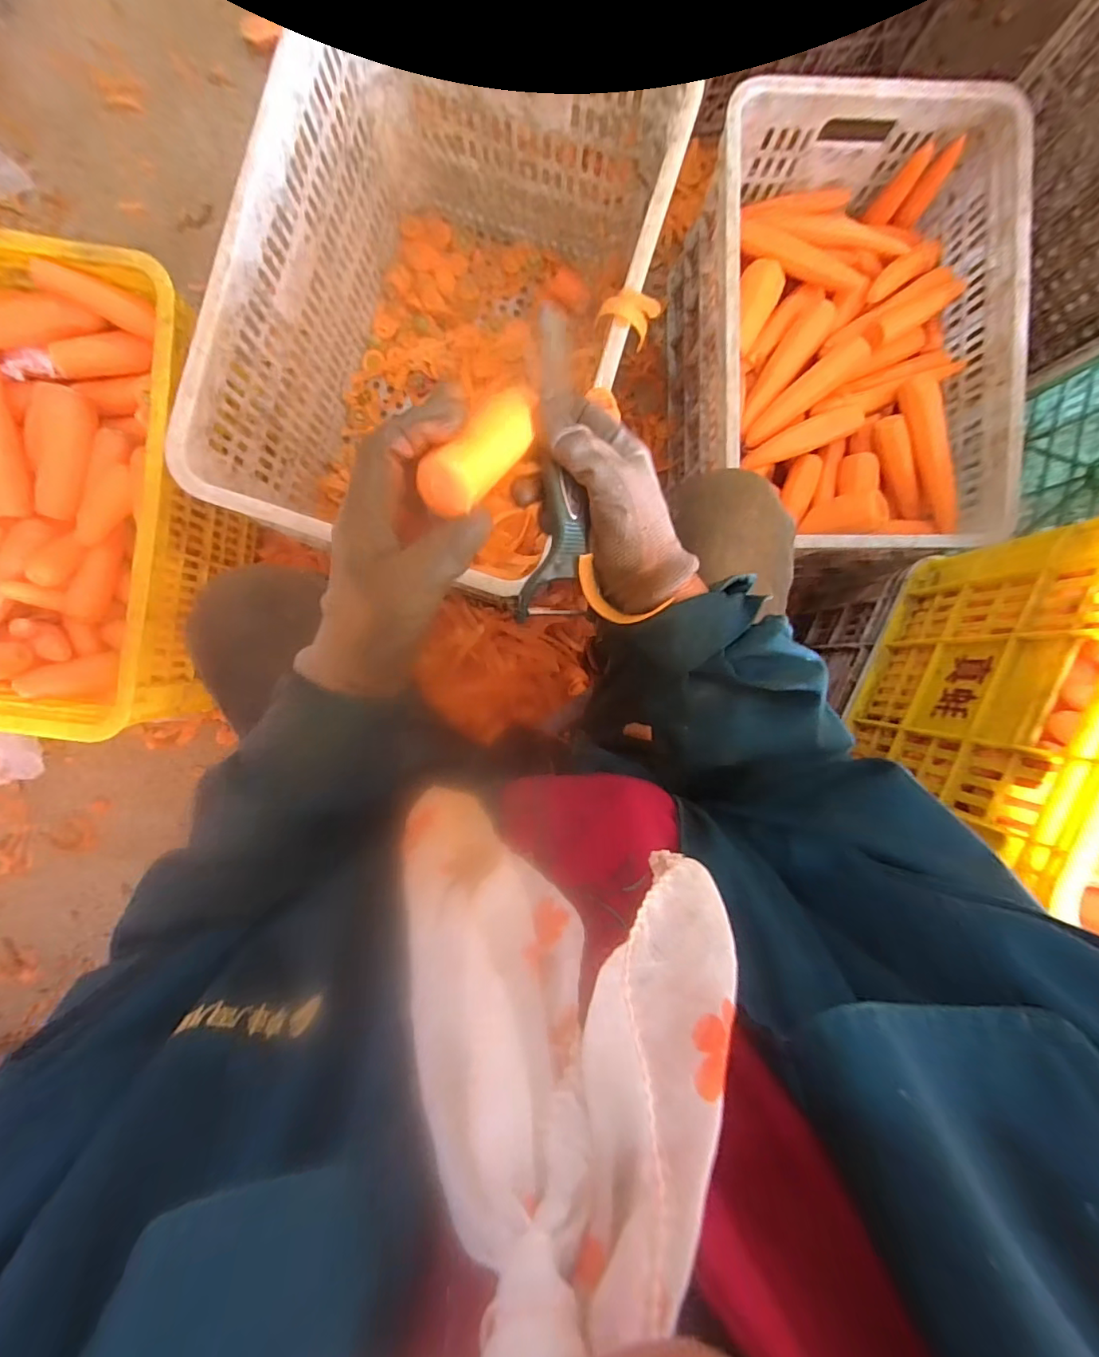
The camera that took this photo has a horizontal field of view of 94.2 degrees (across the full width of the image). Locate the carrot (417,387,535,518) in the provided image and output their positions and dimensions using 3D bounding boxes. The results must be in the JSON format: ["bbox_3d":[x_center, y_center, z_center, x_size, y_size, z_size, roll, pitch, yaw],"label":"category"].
[{"bbox_3d":[-0.034,-0.127,0.275,0.031,0.025,0.093,33,62,-2],"label":"carrot"}]

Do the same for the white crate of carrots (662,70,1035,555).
[{"bbox_3d":[0.389,-0.446,0.732,0.374,0.260,0.555,2,92,-1],"label":"white crate of carrots"}]

